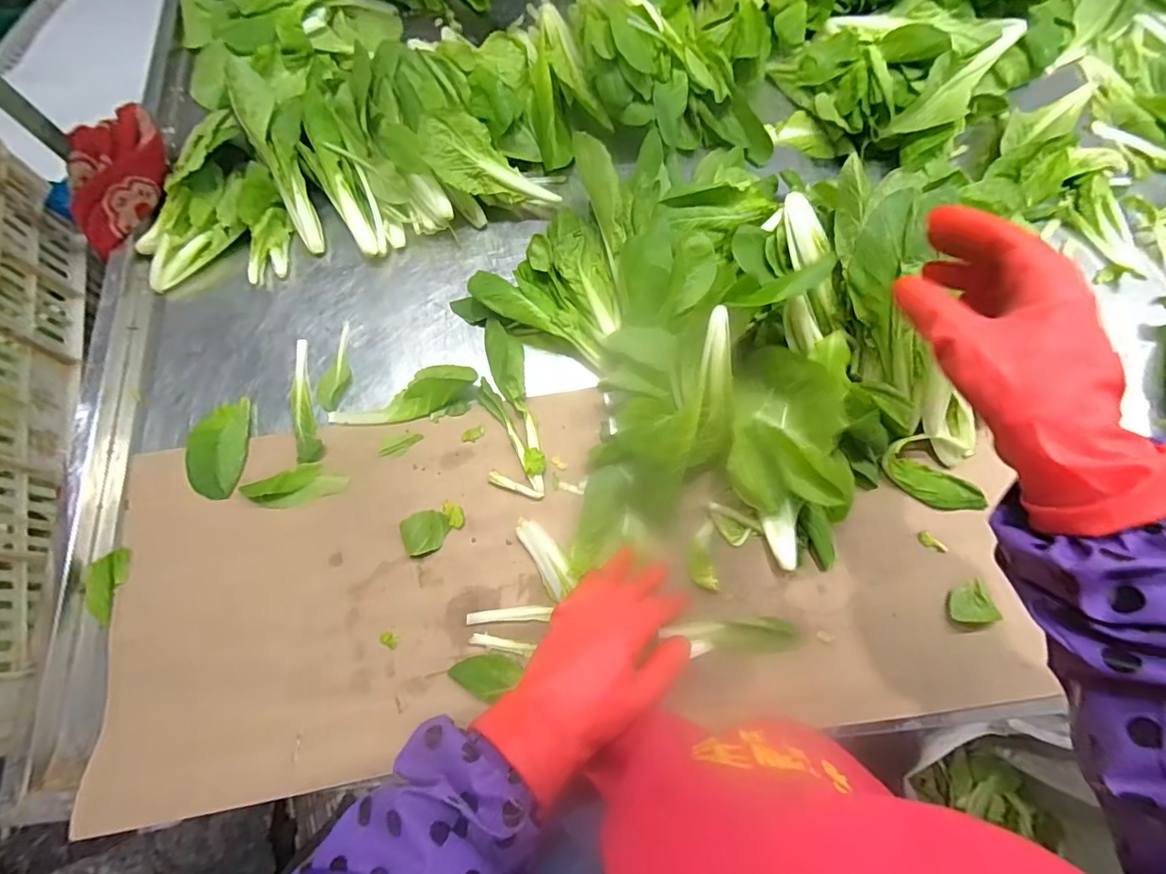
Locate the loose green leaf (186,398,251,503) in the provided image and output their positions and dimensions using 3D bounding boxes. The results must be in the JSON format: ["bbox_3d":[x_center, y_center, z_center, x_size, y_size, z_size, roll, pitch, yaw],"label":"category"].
[{"bbox_3d":[-0.329,0.011,0.475,0.049,0.011,0.090,-7,73,-3],"label":"loose green leaf"}]

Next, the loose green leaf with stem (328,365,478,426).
[{"bbox_3d":[-0.164,-0.034,0.485,0.134,0.024,0.039,-25,75,-8],"label":"loose green leaf with stem"}]

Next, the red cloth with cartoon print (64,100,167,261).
[{"bbox_3d":[-0.461,-0.268,0.524,0.064,0.056,0.180,-3,73,-2],"label":"red cloth with cartoon print"}]

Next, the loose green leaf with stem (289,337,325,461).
[{"bbox_3d":[-0.259,-0.034,0.488,0.022,0.010,0.121,-16,74,-5],"label":"loose green leaf with stem"}]

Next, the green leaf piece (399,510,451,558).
[{"bbox_3d":[-0.134,0.082,0.453,0.038,0.018,0.034,-16,74,-6],"label":"green leaf piece"}]

